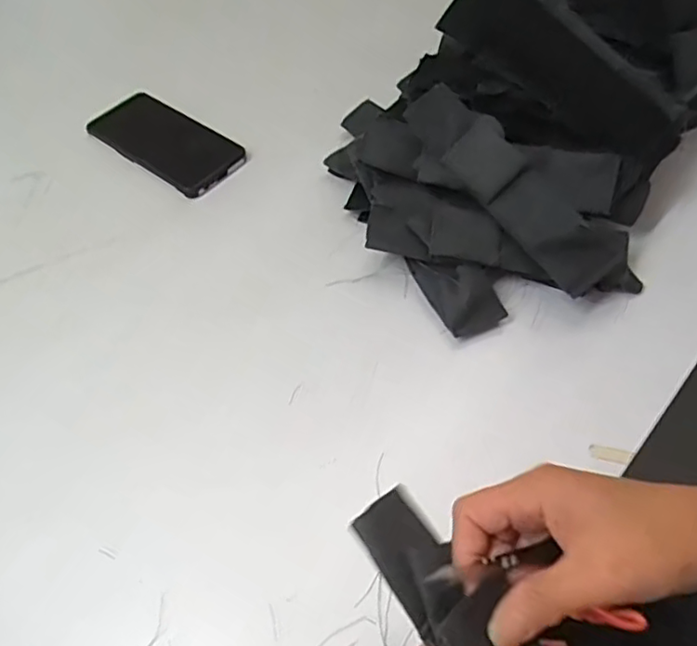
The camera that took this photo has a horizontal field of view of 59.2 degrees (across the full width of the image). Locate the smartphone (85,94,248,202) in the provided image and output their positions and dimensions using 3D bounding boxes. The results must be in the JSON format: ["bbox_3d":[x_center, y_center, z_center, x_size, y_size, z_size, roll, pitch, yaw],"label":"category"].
[{"bbox_3d":[-0.186,-0.185,0.621,0.178,0.009,0.081,33,62,26],"label":"smartphone"}]

